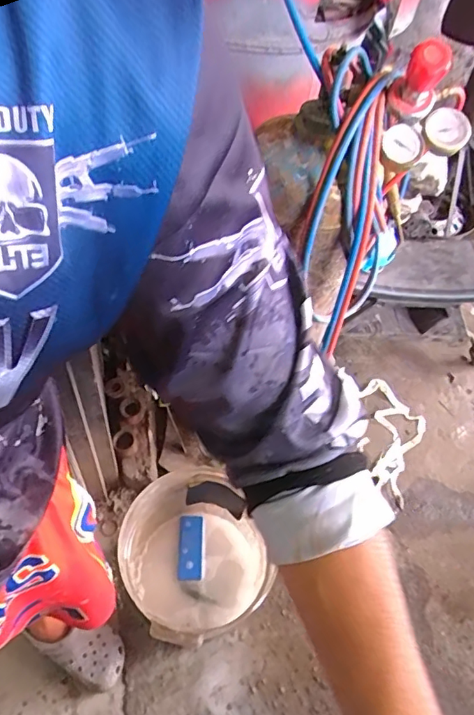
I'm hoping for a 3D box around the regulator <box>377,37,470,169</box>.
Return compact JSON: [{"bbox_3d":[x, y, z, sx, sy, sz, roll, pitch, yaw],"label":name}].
[{"bbox_3d":[0.294,-0.378,0.767,0.120,0.156,0.092,2,51,-5],"label":"regulator"}]

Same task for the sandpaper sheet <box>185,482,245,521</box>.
[{"bbox_3d":[-0.052,0.327,1.190,0.135,0.074,0.019,15,15,21],"label":"sandpaper sheet"}]

